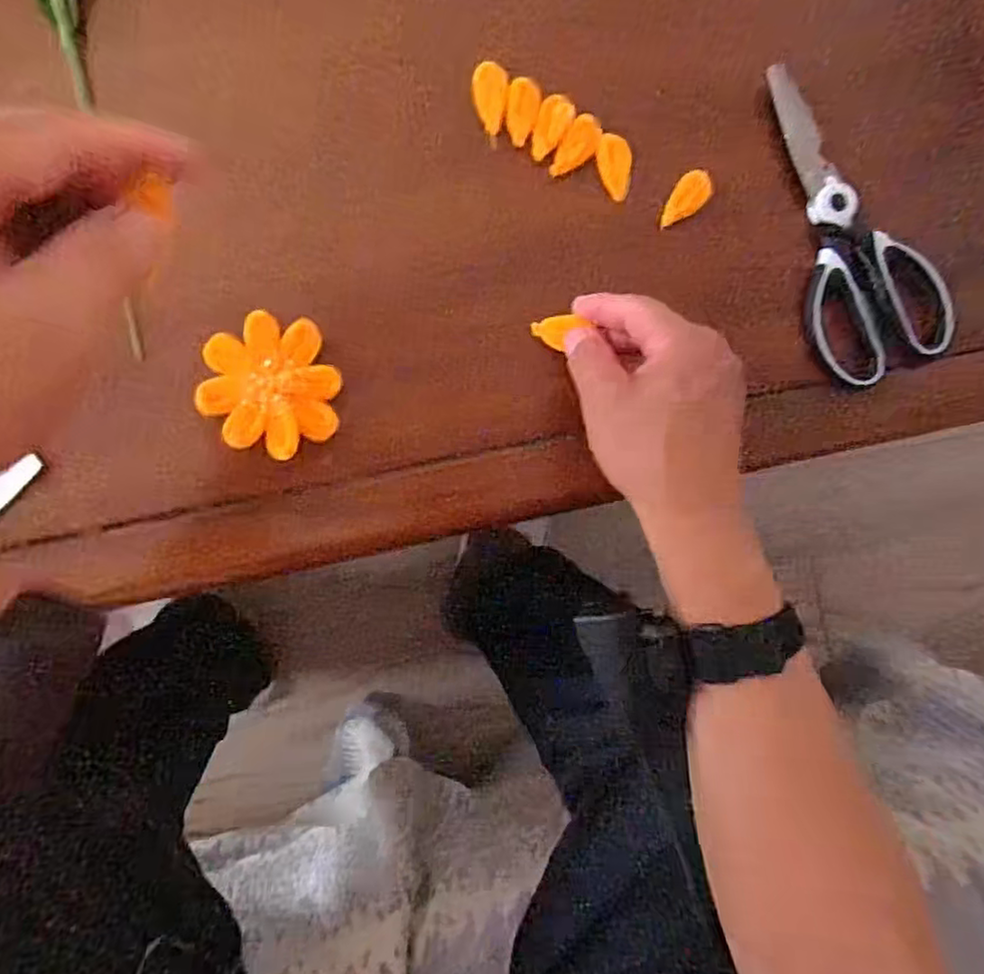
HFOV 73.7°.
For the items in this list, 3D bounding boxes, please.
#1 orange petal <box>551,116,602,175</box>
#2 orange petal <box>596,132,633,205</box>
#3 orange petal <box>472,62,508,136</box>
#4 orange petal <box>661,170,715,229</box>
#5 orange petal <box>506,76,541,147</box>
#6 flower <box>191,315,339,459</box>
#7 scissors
[{"bbox_3d":[0.051,-0.204,0.395,0.019,0.006,0.041,32,85,-5],"label":"orange petal"},{"bbox_3d":[0.073,-0.193,0.397,0.021,0.006,0.038,-1,89,-7],"label":"orange petal"},{"bbox_3d":[0.000,-0.231,0.389,0.019,0.005,0.042,-4,89,-7],"label":"orange petal"},{"bbox_3d":[0.120,-0.175,0.399,0.020,0.005,0.043,32,85,-5],"label":"orange petal"},{"bbox_3d":[0.018,-0.224,0.391,0.018,0.004,0.040,10,87,-6],"label":"orange petal"},{"bbox_3d":[-0.124,-0.057,0.369,0.073,0.010,0.074,8,88,-6],"label":"flower"},{"bbox_3d":[0.226,-0.163,0.403,0.083,0.017,0.193,-12,90,-7],"label":"scissors"}]

